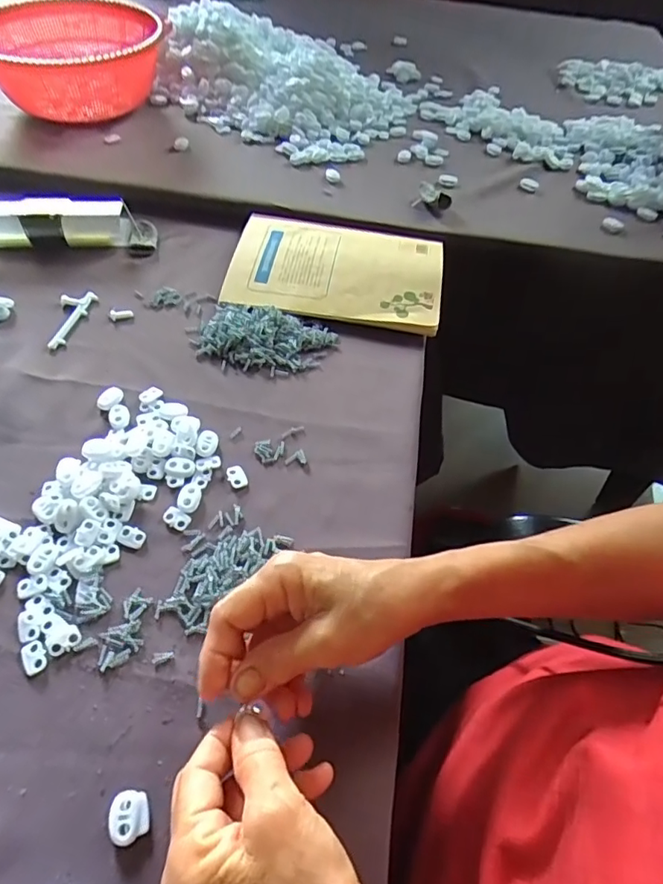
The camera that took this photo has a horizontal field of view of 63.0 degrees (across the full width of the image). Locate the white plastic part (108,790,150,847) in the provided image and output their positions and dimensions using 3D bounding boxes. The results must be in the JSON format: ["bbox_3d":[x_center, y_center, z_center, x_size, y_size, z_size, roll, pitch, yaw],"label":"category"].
[{"bbox_3d":[-0.102,0.190,0.275,0.019,0.005,0.023,-8,54,-9],"label":"white plastic part"}]

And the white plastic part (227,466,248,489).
[{"bbox_3d":[-0.070,0.025,0.398,0.013,0.004,0.019,-20,56,-17],"label":"white plastic part"}]

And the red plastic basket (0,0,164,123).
[{"bbox_3d":[-0.327,-0.510,0.717,0.195,0.087,0.215,-7,54,-8],"label":"red plastic basket"}]

